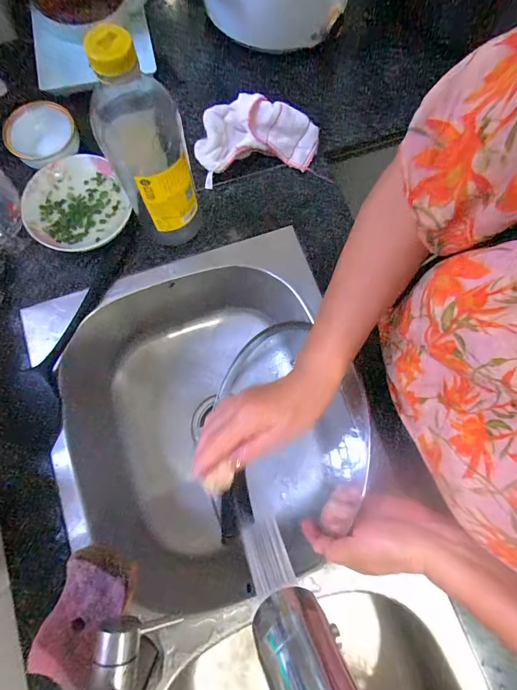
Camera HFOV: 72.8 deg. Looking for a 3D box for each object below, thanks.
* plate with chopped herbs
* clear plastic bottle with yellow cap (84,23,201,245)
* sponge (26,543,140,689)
[{"bbox_3d":[-0.264,-0.201,0.505,0.138,0.019,0.138,0,76,-2],"label":"plate with chopped herbs"},{"bbox_3d":[-0.122,-0.205,0.391,0.079,0.247,0.079,-22,78,-7],"label":"clear plastic bottle with yellow cap"},{"bbox_3d":[-0.184,0.287,0.376,0.073,0.040,0.113,23,77,4],"label":"sponge"}]

